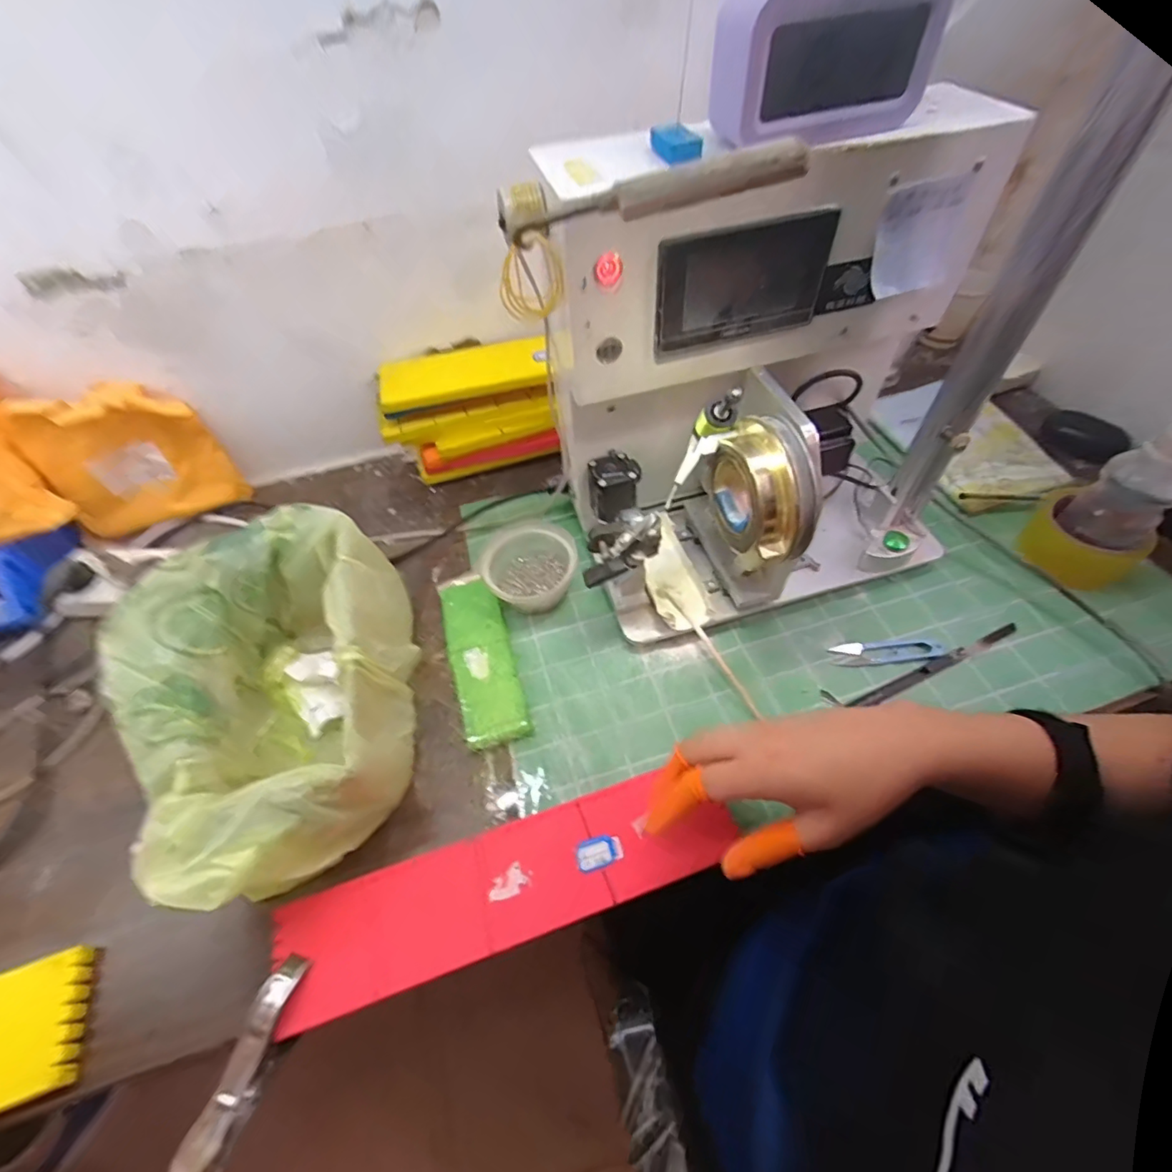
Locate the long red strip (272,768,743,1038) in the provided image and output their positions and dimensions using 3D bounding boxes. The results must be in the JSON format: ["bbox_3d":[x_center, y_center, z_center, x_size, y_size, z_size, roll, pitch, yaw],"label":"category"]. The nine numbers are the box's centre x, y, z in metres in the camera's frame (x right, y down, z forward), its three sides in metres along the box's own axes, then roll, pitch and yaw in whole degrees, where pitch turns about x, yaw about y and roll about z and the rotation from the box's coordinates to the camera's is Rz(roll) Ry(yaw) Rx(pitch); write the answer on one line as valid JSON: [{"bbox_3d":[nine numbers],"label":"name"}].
[{"bbox_3d":[-0.056,0.221,0.411,0.336,0.011,0.081,-16,54,-7],"label":"long red strip"}]

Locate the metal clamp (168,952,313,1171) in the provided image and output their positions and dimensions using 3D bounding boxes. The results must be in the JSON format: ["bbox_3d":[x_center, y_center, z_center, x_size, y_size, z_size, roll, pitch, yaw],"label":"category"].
[{"bbox_3d":[-0.220,0.312,0.360,0.026,0.024,0.114,11,55,10],"label":"metal clamp"}]

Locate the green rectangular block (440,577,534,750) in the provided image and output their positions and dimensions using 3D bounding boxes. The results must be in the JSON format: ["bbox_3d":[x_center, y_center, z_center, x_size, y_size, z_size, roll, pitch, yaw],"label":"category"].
[{"bbox_3d":[-0.101,0.068,0.530,0.057,0.014,0.179,-15,54,-8],"label":"green rectangular block"}]

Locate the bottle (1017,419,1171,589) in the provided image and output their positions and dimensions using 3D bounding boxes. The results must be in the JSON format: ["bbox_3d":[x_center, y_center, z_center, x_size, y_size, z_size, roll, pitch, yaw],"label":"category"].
[{"bbox_3d":[0.516,-0.096,0.513,0.076,0.210,0.096,-36,60,-22],"label":"bottle"}]

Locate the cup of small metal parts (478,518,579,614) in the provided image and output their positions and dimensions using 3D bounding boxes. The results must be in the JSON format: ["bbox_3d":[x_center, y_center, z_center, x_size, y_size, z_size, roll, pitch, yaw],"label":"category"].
[{"bbox_3d":[-0.058,-0.024,0.567,0.095,0.045,0.096,-1,53,2],"label":"cup of small metal parts"}]

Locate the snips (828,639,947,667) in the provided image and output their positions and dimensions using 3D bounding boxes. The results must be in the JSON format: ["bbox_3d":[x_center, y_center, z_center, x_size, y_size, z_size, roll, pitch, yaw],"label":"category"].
[{"bbox_3d":[0.286,0.063,0.518,0.105,0.004,0.024,-3,53,0],"label":"snips"}]

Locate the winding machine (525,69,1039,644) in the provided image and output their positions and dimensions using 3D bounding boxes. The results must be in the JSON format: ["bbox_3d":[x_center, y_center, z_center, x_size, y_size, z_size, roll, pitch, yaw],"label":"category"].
[{"bbox_3d":[0.172,-0.153,0.477,0.373,0.336,0.239,-15,54,-8],"label":"winding machine"}]

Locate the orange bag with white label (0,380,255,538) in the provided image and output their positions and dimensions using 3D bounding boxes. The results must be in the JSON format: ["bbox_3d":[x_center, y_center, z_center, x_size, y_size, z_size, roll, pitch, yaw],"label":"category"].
[{"bbox_3d":[-0.509,-0.144,0.617,0.175,0.154,0.053,-18,55,-10],"label":"orange bag with white label"}]

